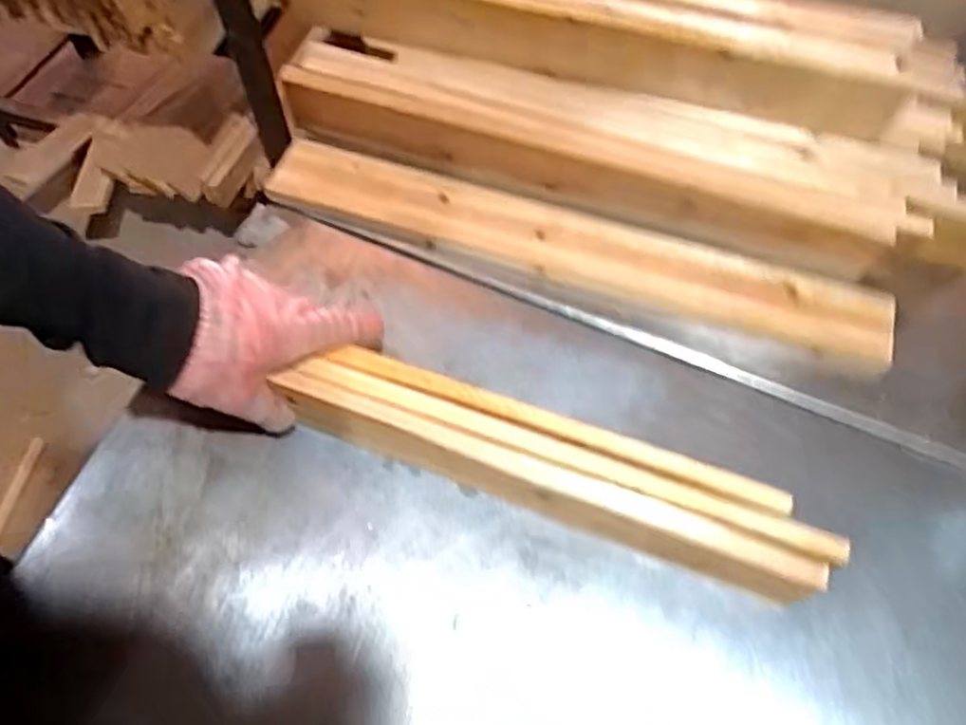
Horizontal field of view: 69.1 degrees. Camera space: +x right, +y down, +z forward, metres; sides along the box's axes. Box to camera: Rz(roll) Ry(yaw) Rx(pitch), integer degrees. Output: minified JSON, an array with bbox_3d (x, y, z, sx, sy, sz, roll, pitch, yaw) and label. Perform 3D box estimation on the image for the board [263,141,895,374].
[{"bbox_3d":[0.069,-0.092,0.557,0.485,0.015,0.061,17,66,8],"label":"board"}]

